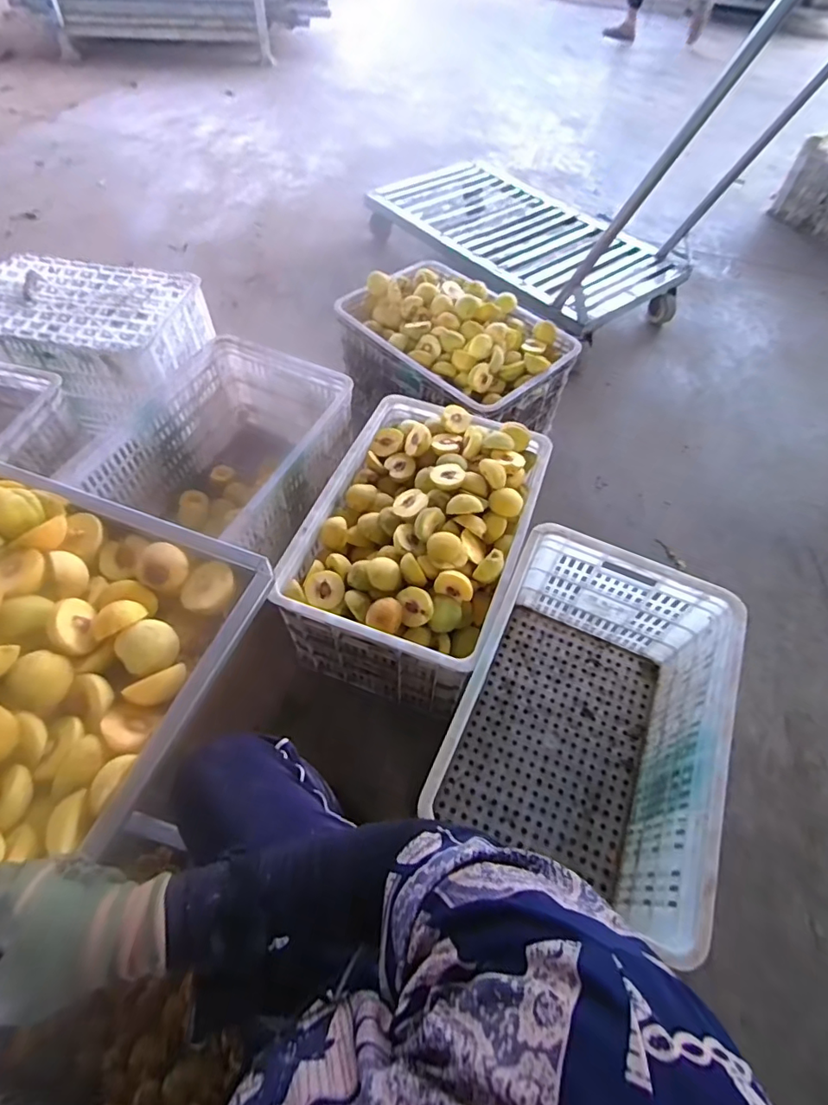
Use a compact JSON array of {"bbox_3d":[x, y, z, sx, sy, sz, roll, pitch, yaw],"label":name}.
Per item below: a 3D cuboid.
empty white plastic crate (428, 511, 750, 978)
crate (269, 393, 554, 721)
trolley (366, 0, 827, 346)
[{"bbox_3d":[0.266,0.275,0.858,0.355,0.271,0.519,22,60,12],"label":"empty white plastic crate"},{"bbox_3d":[0.013,-0.013,1.012,0.347,0.291,0.524,20,59,10],"label":"crate"},{"bbox_3d":[0.410,-1.168,1.497,0.605,0.716,1.138,-38,66,-22],"label":"trolley"}]

